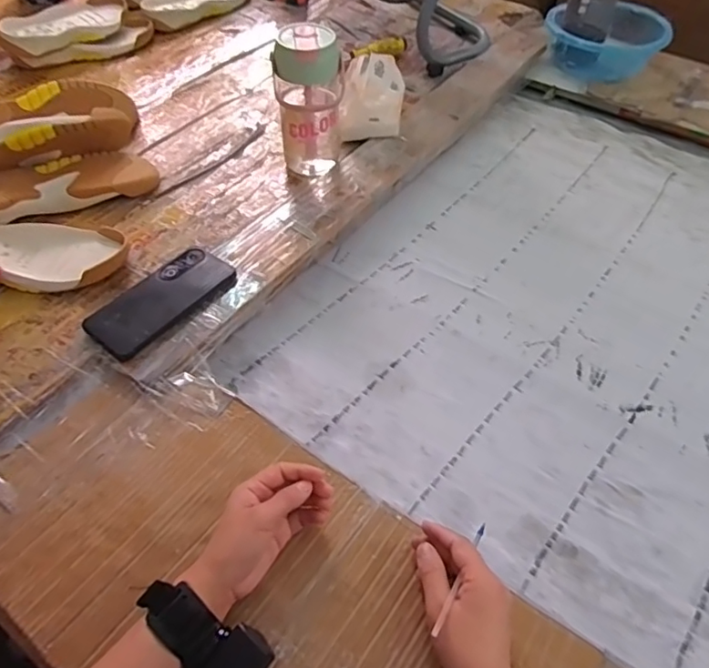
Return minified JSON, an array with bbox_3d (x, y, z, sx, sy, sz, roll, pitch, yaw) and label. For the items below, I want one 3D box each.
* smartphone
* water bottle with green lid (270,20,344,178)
[{"bbox_3d":[-0.221,-0.041,0.630,0.080,0.014,0.164,34,60,24],"label":"smartphone"},{"bbox_3d":[-0.060,-0.313,0.756,0.088,0.186,0.077,0,52,0],"label":"water bottle with green lid"}]

